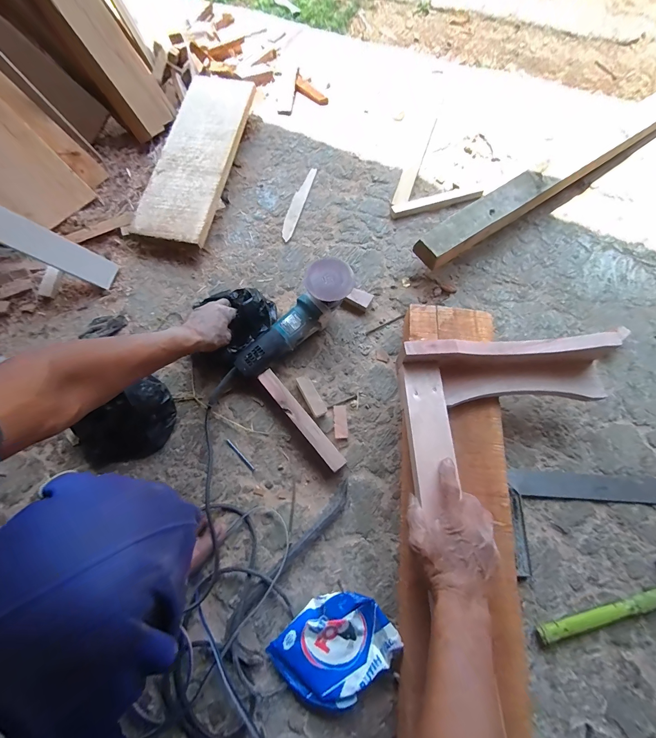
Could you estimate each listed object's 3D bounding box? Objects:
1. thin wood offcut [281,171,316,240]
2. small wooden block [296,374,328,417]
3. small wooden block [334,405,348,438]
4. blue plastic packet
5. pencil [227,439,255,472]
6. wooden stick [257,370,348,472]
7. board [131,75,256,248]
[{"bbox_3d":[-0.076,-0.415,0.794,0.032,0.005,0.237,13,70,7],"label":"thin wood offcut"},{"bbox_3d":[-0.032,0.052,0.603,0.028,0.037,0.085,-28,70,-8],"label":"small wooden block"},{"bbox_3d":[0.024,0.098,0.593,0.024,0.007,0.061,-4,69,1],"label":"small wooden block"},{"bbox_3d":[0.011,0.397,0.458,0.156,0.041,0.119,-39,72,-12],"label":"blue plastic packet"},{"bbox_3d":[-0.160,0.157,0.580,0.006,0.006,0.075,-43,73,-13],"label":"pencil"},{"bbox_3d":[-0.049,0.092,0.581,0.028,0.043,0.217,-39,73,-12],"label":"wooden stick"},{"bbox_3d":[-0.321,-0.523,0.777,0.181,0.031,0.490,11,76,5],"label":"board"}]

